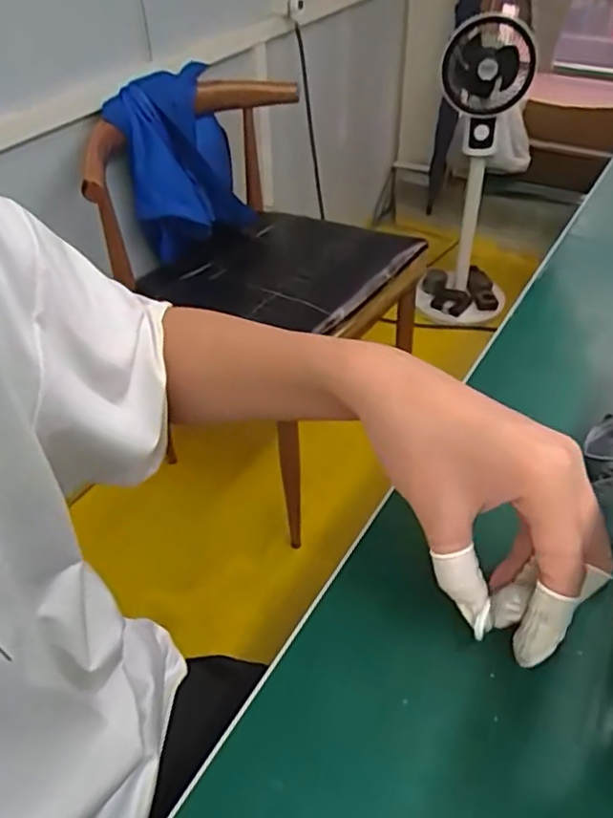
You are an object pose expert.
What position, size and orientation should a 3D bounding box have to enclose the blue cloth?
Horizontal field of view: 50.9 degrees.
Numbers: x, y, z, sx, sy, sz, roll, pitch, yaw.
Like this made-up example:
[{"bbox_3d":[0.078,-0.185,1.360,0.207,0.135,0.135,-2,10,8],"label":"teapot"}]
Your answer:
[{"bbox_3d":[-0.242,-0.465,1.238,0.237,0.297,0.167,-14,44,-13],"label":"blue cloth"}]

